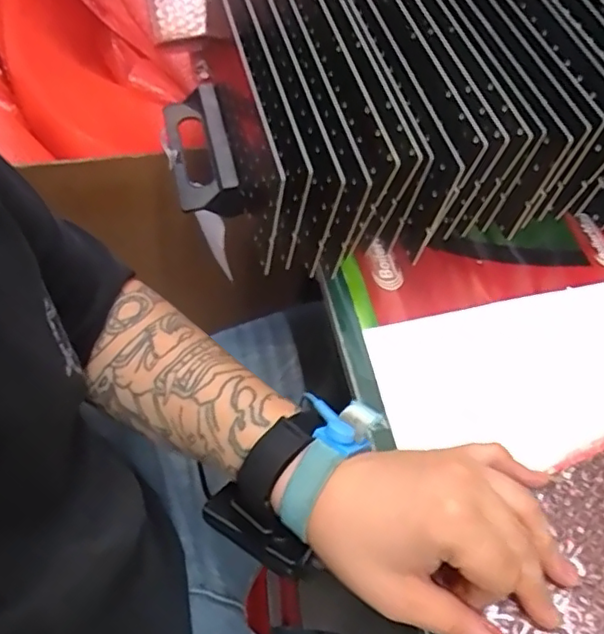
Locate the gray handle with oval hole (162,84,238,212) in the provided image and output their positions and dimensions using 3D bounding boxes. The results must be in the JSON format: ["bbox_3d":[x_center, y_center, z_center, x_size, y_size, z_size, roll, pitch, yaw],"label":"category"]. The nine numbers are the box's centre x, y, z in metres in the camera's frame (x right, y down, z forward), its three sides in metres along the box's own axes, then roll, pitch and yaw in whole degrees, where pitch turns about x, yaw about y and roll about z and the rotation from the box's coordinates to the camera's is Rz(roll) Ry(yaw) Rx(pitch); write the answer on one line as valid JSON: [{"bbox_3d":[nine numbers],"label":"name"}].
[{"bbox_3d":[-0.091,-0.150,0.515,0.047,0.022,0.129,-12,57,-8],"label":"gray handle with oval hole"}]

